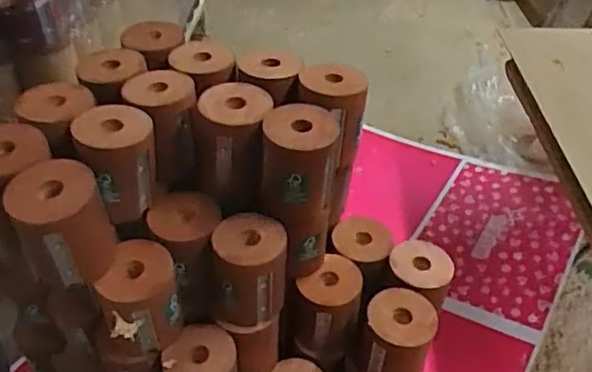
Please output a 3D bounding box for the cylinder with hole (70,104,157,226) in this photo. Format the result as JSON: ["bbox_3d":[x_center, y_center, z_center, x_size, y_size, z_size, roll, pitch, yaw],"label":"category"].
[{"bbox_3d":[-0.185,-0.023,0.644,0.077,0.097,0.081,-15,44,-17],"label":"cylinder with hole"}]

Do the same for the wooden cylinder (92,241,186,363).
[{"bbox_3d":[-0.163,0.123,0.643,0.078,0.102,0.078,0,42,0],"label":"wooden cylinder"}]

